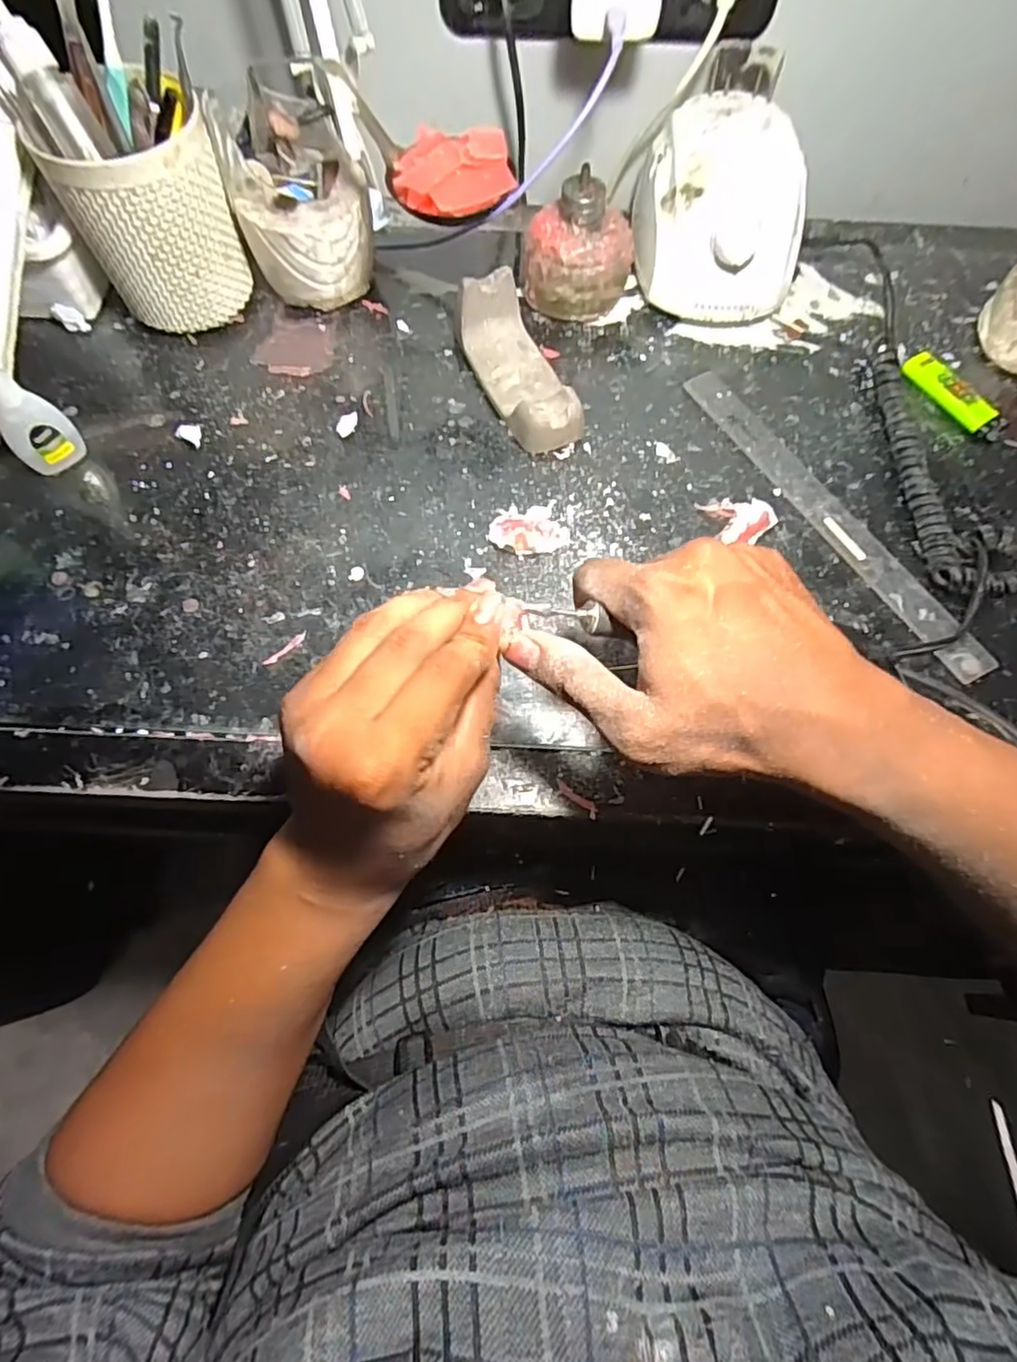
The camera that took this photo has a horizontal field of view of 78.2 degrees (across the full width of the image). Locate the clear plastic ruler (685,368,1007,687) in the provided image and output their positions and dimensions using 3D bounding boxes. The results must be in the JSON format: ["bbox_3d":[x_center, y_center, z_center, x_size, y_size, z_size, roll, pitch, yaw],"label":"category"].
[{"bbox_3d":[0.204,-0.108,0.400,0.027,0.004,0.263,-29,72,-12],"label":"clear plastic ruler"}]

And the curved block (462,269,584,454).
[{"bbox_3d":[0.008,-0.210,0.416,0.050,0.042,0.118,-18,70,-8],"label":"curved block"}]

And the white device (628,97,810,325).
[{"bbox_3d":[0.145,-0.334,0.448,0.105,0.082,0.140,-1,68,-2],"label":"white device"}]

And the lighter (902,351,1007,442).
[{"bbox_3d":[0.308,-0.198,0.435,0.020,0.014,0.077,-34,73,-14],"label":"lighter"}]

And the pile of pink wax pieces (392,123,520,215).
[{"bbox_3d":[-0.030,-0.283,0.346,0.063,0.018,0.051,13,68,4],"label":"pile of pink wax pieces"}]

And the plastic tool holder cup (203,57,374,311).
[{"bbox_3d":[-0.137,-0.324,0.420,0.086,0.113,0.086,0,68,-1],"label":"plastic tool holder cup"}]

